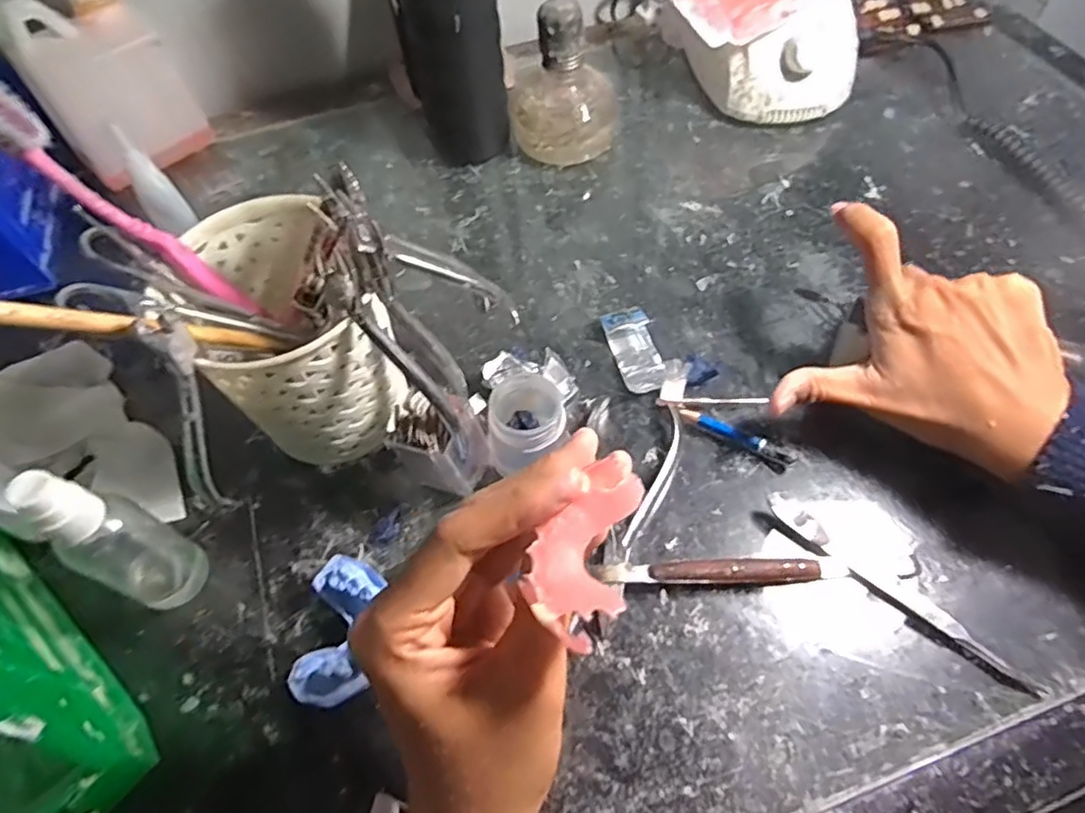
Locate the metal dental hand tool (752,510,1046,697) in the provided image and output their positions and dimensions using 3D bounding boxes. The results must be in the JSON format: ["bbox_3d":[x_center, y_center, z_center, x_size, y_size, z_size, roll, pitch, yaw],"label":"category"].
[{"bbox_3d":[0.166,0.091,0.308,0.140,0.008,0.009,34,66,21],"label":"metal dental hand tool"}]

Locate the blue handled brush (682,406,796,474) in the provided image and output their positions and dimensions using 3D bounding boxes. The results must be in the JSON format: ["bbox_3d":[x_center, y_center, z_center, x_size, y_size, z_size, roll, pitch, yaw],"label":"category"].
[{"bbox_3d":[0.108,0.017,0.356,0.064,0.009,0.011,30,65,19],"label":"blue handled brush"}]

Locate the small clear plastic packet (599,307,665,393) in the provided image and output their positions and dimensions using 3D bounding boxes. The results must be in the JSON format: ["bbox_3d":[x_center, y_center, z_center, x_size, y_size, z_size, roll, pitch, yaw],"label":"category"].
[{"bbox_3d":[0.057,-0.034,0.387,0.027,0.013,0.056,-15,59,-7],"label":"small clear plastic packet"}]

